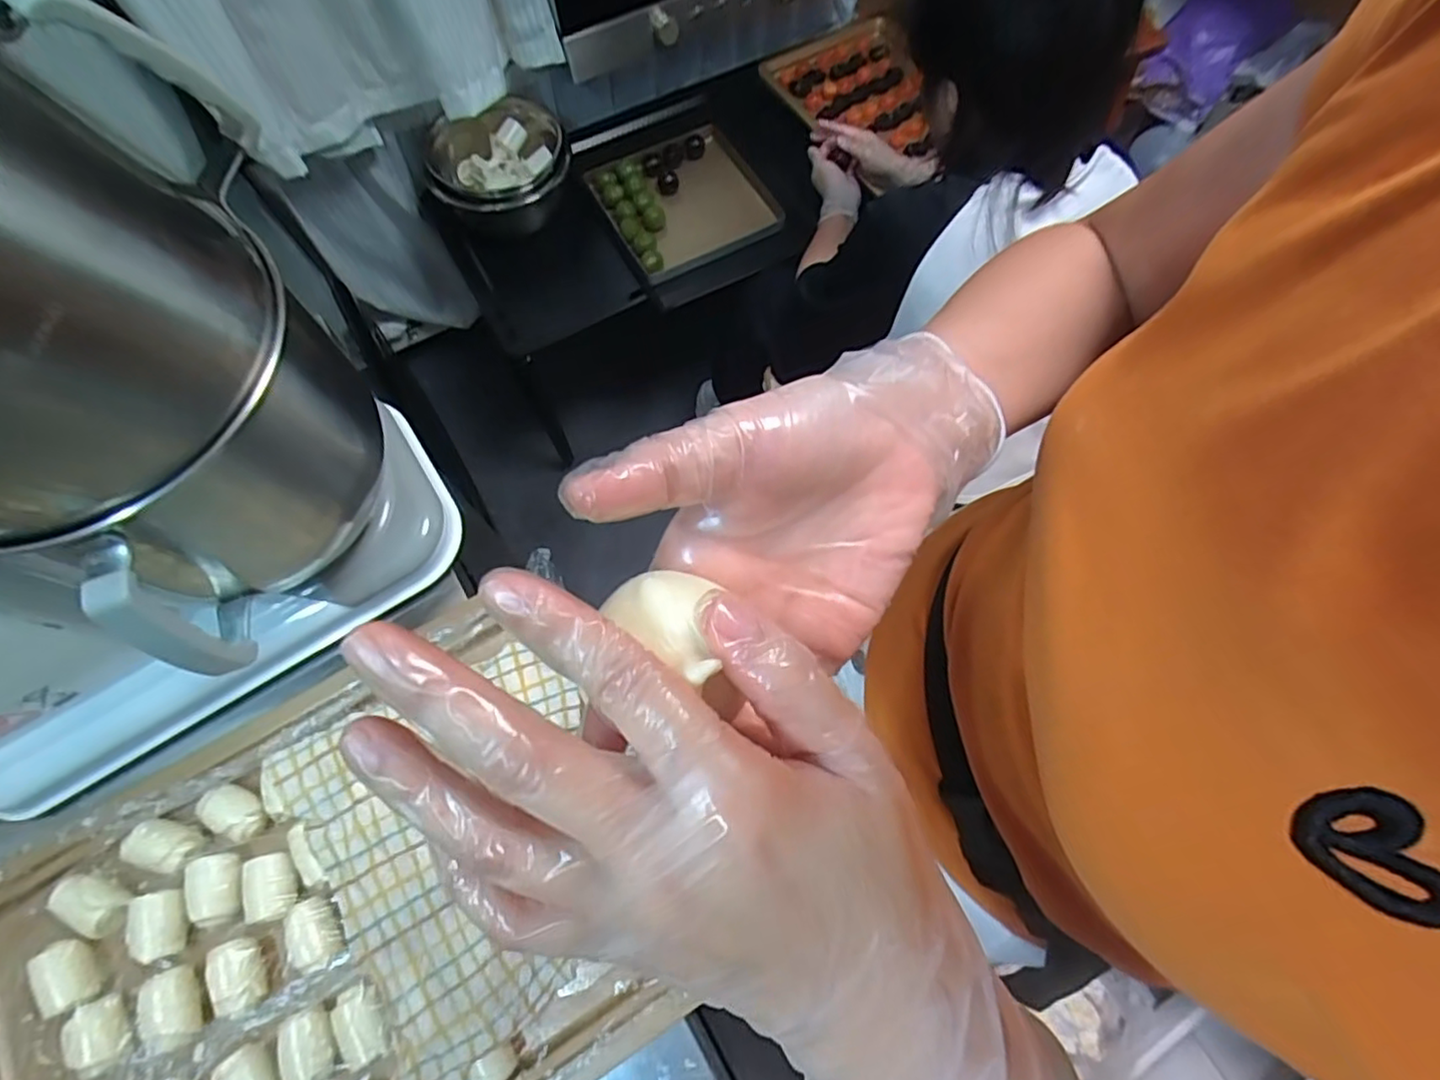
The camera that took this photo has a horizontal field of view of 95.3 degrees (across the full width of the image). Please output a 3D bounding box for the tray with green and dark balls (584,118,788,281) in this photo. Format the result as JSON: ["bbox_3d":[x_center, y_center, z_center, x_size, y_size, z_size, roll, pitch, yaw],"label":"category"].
[{"bbox_3d":[-0.069,-0.655,1.243,0.299,0.083,0.338,-26,71,-10],"label":"tray with green and dark balls"}]

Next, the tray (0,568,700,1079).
[{"bbox_3d":[-0.288,0.276,0.447,0.446,0.028,0.335,-27,71,-10],"label":"tray"}]

